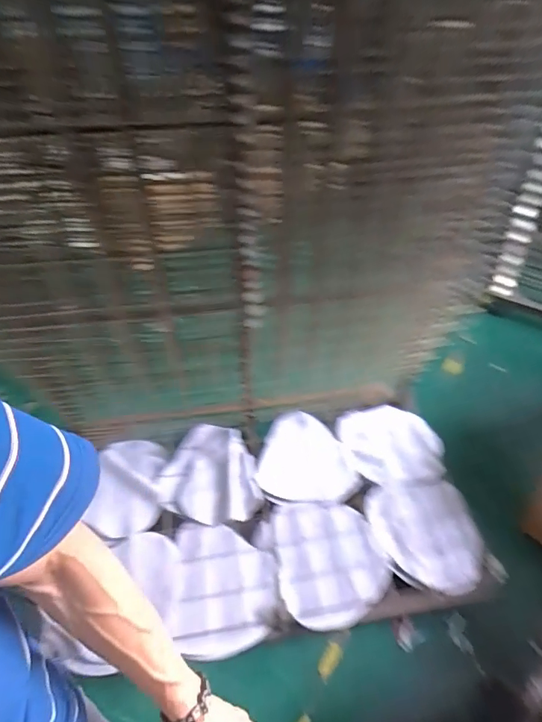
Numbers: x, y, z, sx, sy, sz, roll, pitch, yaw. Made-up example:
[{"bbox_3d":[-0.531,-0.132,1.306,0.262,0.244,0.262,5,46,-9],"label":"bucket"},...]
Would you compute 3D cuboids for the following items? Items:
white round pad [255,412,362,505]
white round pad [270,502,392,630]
[{"bbox_3d":[0.114,0.315,1.444,0.311,0.015,0.336,-2,43,-1],"label":"white round pad"},{"bbox_3d":[0.165,0.552,1.211,0.290,0.025,0.328,-4,43,-3],"label":"white round pad"}]

